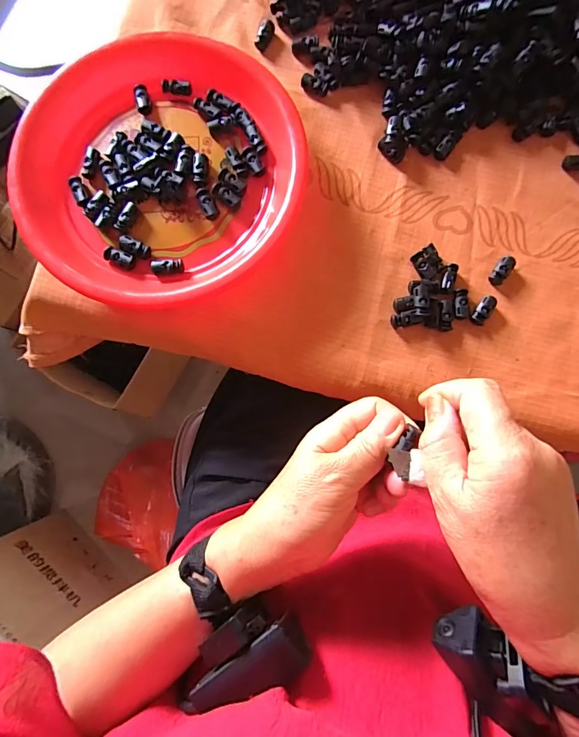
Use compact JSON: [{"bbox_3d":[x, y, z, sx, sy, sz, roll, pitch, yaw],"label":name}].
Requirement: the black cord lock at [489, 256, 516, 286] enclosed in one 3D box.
[{"bbox_3d":[0.195,-0.090,0.357,0.014,0.008,0.030,38,87,5],"label":"black cord lock"}]

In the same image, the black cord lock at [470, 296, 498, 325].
[{"bbox_3d":[0.175,-0.053,0.353,0.013,0.008,0.030,37,87,5],"label":"black cord lock"}]

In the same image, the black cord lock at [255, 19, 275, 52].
[{"bbox_3d":[-0.025,-0.338,0.395,0.014,0.008,0.030,21,85,4],"label":"black cord lock"}]

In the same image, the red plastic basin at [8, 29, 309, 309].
[{"bbox_3d":[-0.114,-0.178,0.360,0.255,0.040,0.257,0,84,2],"label":"red plastic basin"}]

